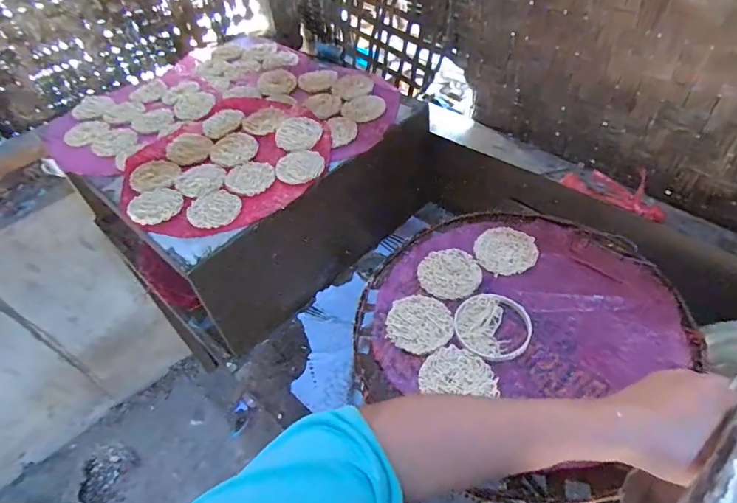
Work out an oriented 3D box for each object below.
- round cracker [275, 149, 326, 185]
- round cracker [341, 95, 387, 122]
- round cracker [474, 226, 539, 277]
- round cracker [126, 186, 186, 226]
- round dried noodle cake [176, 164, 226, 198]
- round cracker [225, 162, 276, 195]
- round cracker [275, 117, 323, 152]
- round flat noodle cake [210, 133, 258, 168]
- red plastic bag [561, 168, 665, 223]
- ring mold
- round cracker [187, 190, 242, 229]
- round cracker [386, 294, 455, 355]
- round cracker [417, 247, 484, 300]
[{"bbox_3d":[-0.116,-0.141,0.754,0.077,0.010,0.078,-4,47,4],"label":"round cracker"},{"bbox_3d":[-0.008,-0.264,0.849,0.081,0.011,0.063,-14,65,1],"label":"round cracker"},{"bbox_3d":[0.189,-0.002,0.624,0.081,0.012,0.073,-12,47,-4],"label":"round cracker"},{"bbox_3d":[-0.329,-0.071,0.711,0.072,0.014,0.073,-4,47,4],"label":"round cracker"},{"bbox_3d":[-0.279,-0.122,0.755,0.079,0.005,0.085,-4,47,4],"label":"round dried noodle cake"},{"bbox_3d":[-0.191,-0.119,0.743,0.077,0.008,0.074,-4,47,4],"label":"round cracker"},{"bbox_3d":[-0.122,-0.209,0.807,0.081,0.011,0.087,-4,47,4],"label":"round cracker"},{"bbox_3d":[-0.235,-0.179,0.800,0.077,0.010,0.085,17,52,21],"label":"round flat noodle cake"},{"bbox_3d":[0.442,-0.112,0.810,0.065,0.055,0.176,-31,51,-20],"label":"red plastic bag"},{"bbox_3d":[0.146,0.087,0.549,0.084,0.011,0.095,-23,49,-14],"label":"ring mold"},{"bbox_3d":[-0.234,-0.064,0.696,0.078,0.010,0.074,-4,47,4],"label":"round cracker"},{"bbox_3d":[0.063,0.087,0.560,0.078,0.007,0.081,-4,47,4],"label":"round cracker"},{"bbox_3d":[0.109,0.027,0.607,0.078,0.006,0.079,-4,47,4],"label":"round cracker"}]

